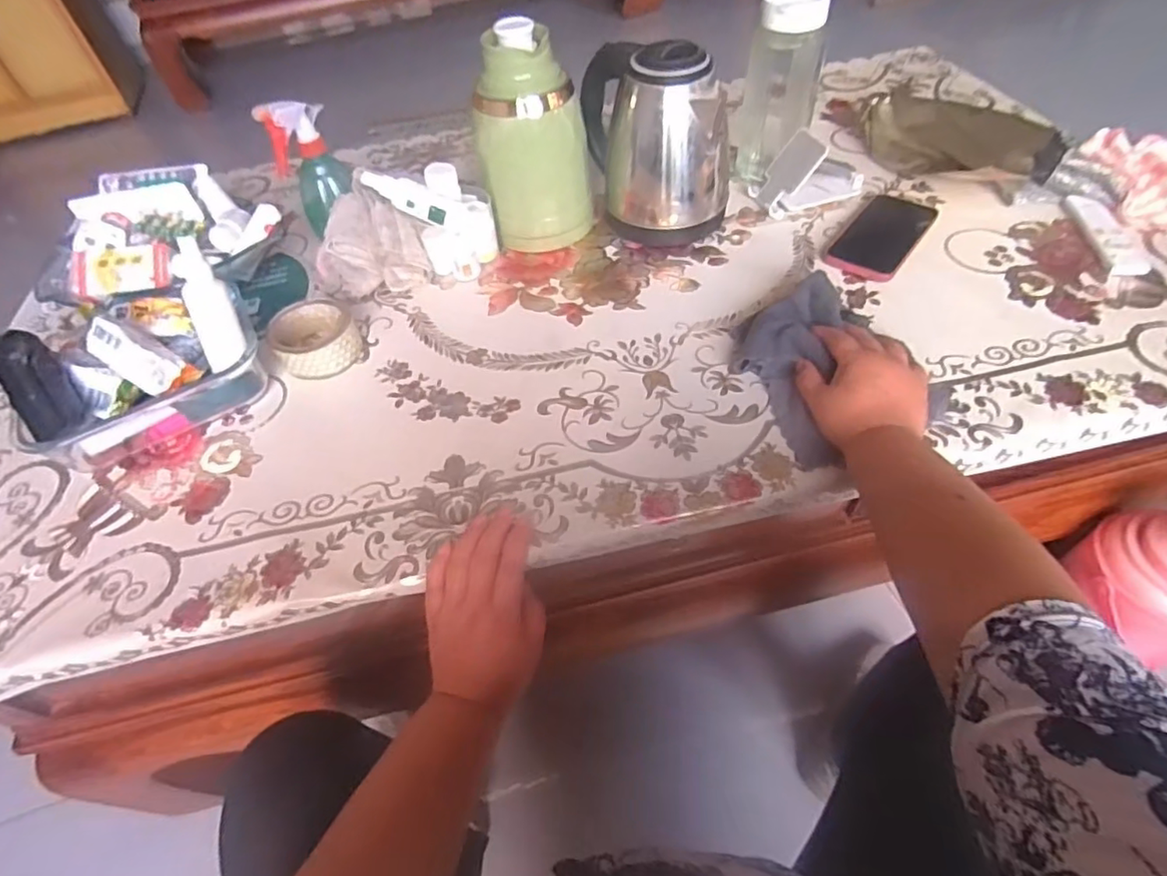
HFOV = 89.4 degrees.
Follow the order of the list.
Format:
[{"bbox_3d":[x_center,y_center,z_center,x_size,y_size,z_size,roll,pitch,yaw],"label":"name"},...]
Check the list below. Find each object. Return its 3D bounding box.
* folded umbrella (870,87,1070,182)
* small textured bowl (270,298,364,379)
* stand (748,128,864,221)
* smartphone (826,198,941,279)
[{"bbox_3d":[0.463,-0.373,0.754,0.101,0.073,0.245,-36,57,-20],"label":"folded umbrella"},{"bbox_3d":[-0.291,-0.108,0.647,0.087,0.040,0.087,-3,52,3],"label":"small textured bowl"},{"bbox_3d":[0.287,-0.342,0.747,0.134,0.070,0.068,-18,53,-8],"label":"stand"},{"bbox_3d":[0.360,-0.246,0.706,0.081,0.008,0.177,28,60,24],"label":"smartphone"}]

